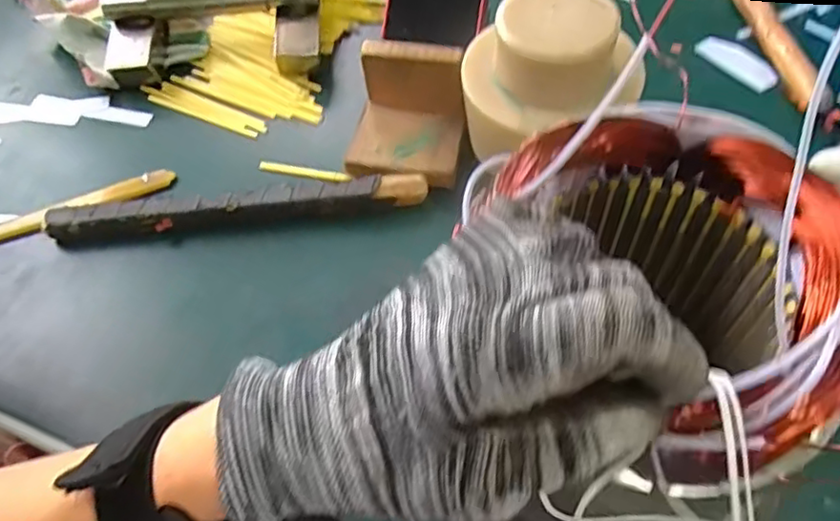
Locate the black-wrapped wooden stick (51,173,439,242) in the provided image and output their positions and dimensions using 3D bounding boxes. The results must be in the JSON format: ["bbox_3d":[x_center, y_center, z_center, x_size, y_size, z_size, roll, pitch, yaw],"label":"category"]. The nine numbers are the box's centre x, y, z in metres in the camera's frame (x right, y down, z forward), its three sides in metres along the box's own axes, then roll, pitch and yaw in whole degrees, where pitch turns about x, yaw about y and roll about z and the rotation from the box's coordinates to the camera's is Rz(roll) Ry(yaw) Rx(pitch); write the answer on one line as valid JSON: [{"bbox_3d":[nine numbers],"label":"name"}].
[{"bbox_3d":[-0.129,-0.037,0.455,0.264,0.020,0.024,-6,55,0],"label":"black-wrapped wooden stick"}]

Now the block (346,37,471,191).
[{"bbox_3d":[-0.012,-0.107,0.468,0.081,0.066,0.087,7,56,9],"label":"block"}]

